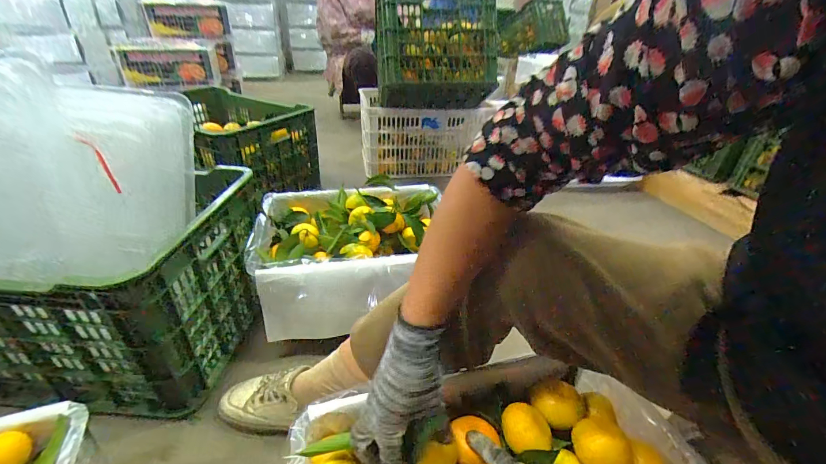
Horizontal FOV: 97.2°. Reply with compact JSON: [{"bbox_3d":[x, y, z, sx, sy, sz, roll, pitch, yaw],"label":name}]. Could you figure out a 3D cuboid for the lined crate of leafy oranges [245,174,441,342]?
[{"bbox_3d":[-0.118,0.032,0.775,0.396,0.167,0.334,-1,32,-7],"label":"lined crate of leafy oranges"}]

